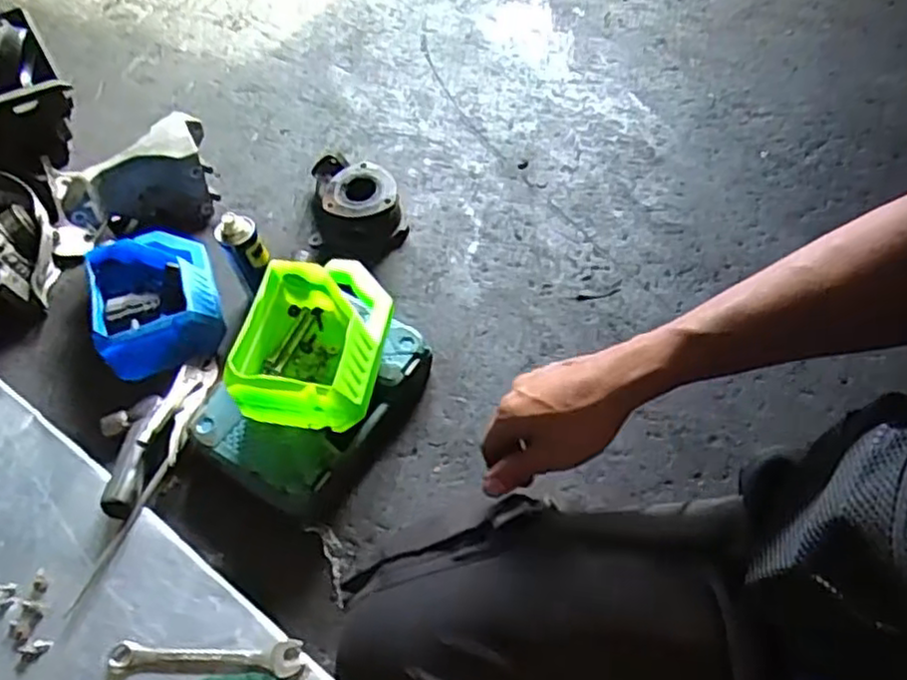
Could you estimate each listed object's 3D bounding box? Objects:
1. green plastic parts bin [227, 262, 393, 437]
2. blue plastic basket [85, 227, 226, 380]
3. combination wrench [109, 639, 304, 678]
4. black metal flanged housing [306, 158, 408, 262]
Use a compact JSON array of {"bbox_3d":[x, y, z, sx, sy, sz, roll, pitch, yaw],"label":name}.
[{"bbox_3d":[-0.165,0.002,0.852,0.171,0.109,0.203,7,58,8],"label":"green plastic parts bin"},{"bbox_3d":[-0.411,-0.060,0.971,0.160,0.087,0.207,-21,58,-10],"label":"blue plastic basket"},{"bbox_3d":[-0.255,0.325,0.720,0.201,0.005,0.033,0,57,4],"label":"combination wrench"},{"bbox_3d":[-0.150,-0.203,1.054,0.142,0.082,0.135,-7,57,-1],"label":"black metal flanged housing"}]

